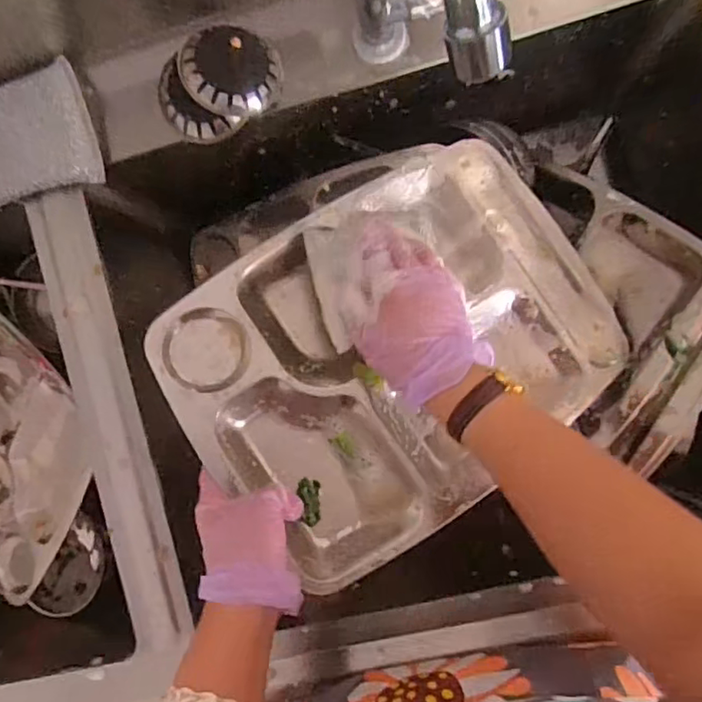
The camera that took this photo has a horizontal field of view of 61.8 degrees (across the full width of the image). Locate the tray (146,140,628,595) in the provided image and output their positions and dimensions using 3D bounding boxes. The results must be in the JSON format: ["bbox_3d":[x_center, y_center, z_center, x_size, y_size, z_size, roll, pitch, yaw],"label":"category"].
[{"bbox_3d":[0.042,-0.003,0.467,0.340,0.033,0.246,-31,89,-13],"label":"tray"}]

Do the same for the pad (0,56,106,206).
[{"bbox_3d":[-0.272,-0.172,0.480,0.121,0.023,0.091,-14,90,7],"label":"pad"}]

